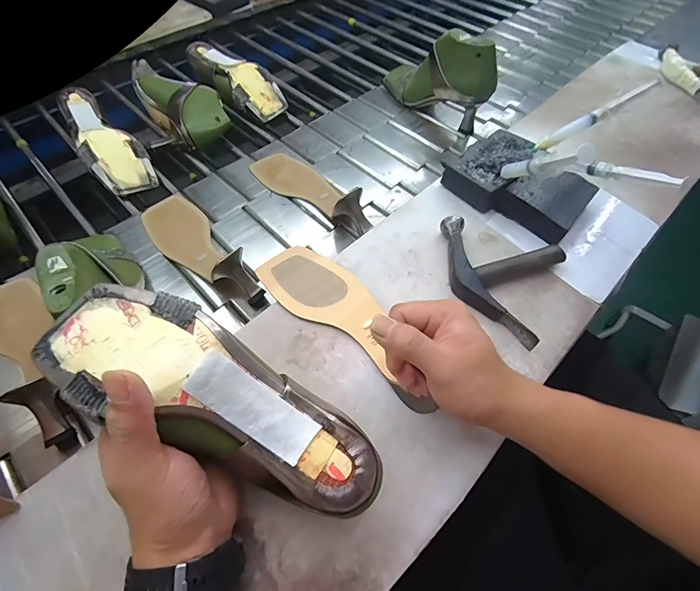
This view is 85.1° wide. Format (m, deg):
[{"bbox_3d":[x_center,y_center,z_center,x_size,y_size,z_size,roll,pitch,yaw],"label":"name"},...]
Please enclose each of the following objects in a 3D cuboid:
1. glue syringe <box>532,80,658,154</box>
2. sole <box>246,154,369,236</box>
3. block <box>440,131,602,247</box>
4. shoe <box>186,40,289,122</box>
[{"bbox_3d":[0.311,-0.228,0.490,0.157,0.018,0.017,-28,56,12],"label":"glue syringe"},{"bbox_3d":[-0.053,-0.167,0.562,0.239,0.052,0.079,37,63,22],"label":"sole"},{"bbox_3d":[0.222,-0.144,0.493,0.160,0.038,0.120,40,63,21],"label":"block"},{"bbox_3d":[-0.209,-0.401,0.717,0.091,0.064,0.223,-37,63,-23],"label":"shoe"}]

